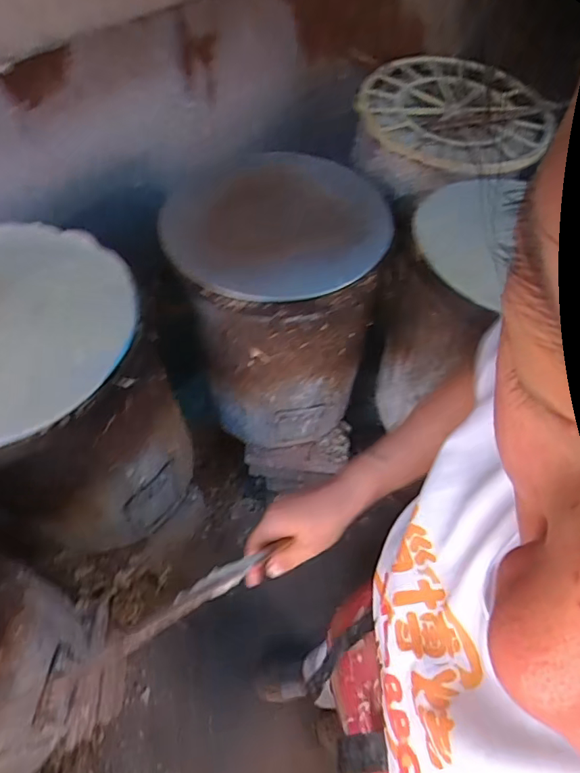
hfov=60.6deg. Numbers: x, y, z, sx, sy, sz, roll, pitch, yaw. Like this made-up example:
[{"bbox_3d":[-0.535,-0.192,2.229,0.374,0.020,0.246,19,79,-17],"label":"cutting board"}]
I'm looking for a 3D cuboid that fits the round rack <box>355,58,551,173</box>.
[{"bbox_3d":[0.358,-0.607,1.063,0.385,0.037,0.409,1,59,-2],"label":"round rack"}]

